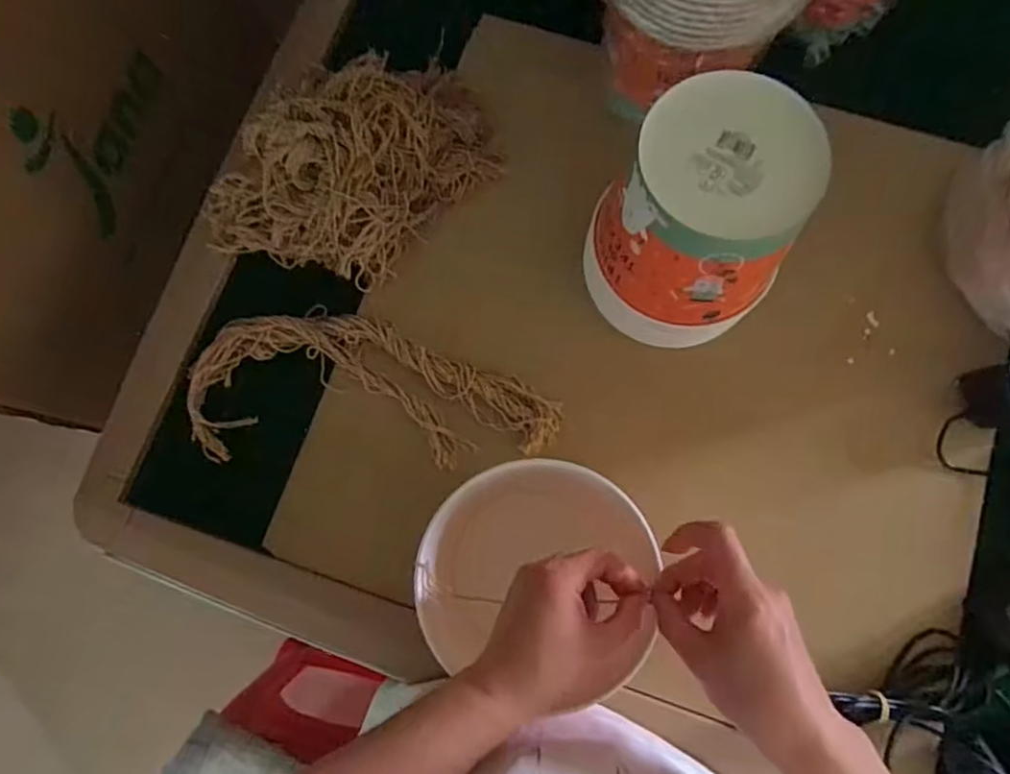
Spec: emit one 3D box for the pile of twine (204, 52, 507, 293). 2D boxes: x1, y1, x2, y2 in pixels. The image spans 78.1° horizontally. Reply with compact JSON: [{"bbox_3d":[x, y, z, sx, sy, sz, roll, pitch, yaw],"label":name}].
[{"bbox_3d":[-0.147,-0.215,0.579,0.174,0.095,0.264,42,81,9],"label":"pile of twine"}]

